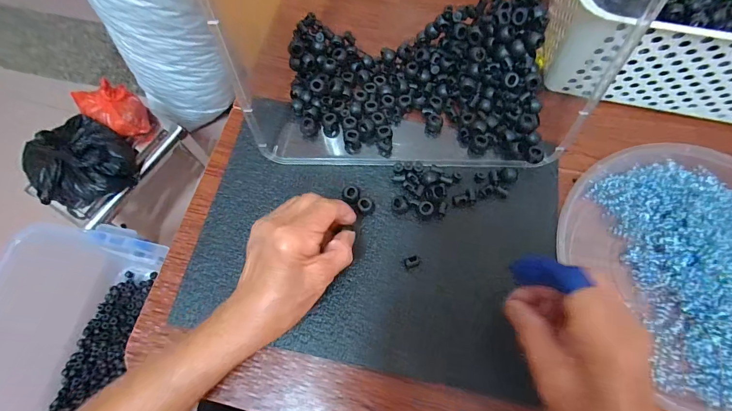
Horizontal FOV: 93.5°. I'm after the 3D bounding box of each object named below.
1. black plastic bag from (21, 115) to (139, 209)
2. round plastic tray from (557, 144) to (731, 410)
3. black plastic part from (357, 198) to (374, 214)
[{"bbox_3d":[-0.589,-0.089,0.705,0.185,0.101,0.183,-37,73,-11],"label":"black plastic bag"},{"bbox_3d":[0.292,0.058,0.307,0.219,0.039,0.238,-31,72,-9],"label":"round plastic tray"},{"bbox_3d":[0.000,0.000,0.337,0.016,0.013,0.014,-31,72,-9],"label":"black plastic part"}]

